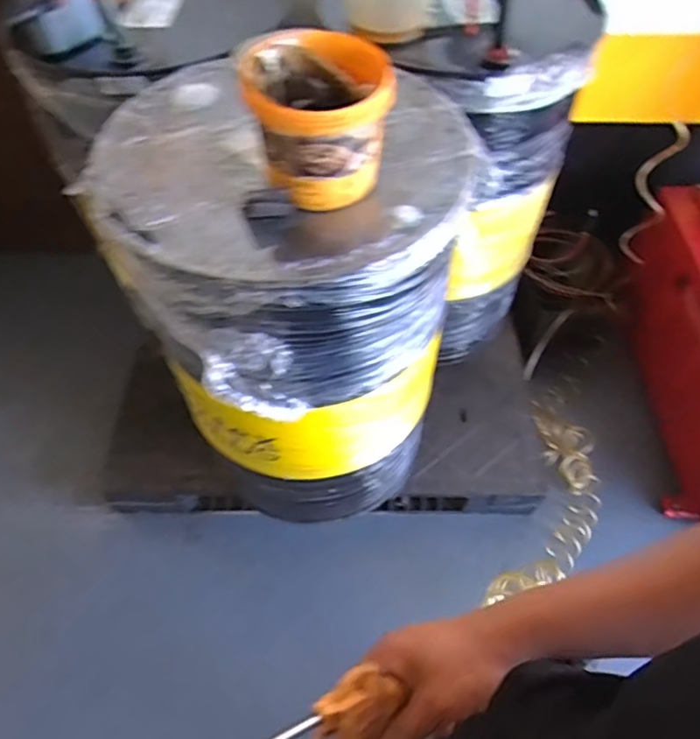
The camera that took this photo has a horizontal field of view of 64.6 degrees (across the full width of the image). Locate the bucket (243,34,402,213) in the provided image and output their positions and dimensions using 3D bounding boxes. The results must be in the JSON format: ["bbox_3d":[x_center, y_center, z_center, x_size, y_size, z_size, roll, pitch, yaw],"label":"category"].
[{"bbox_3d":[-0.037,-0.344,0.751,0.180,0.141,0.203,8,55,5],"label":"bucket"}]

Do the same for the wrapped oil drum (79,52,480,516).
[{"bbox_3d":[-0.091,-0.106,1.125,0.553,0.754,0.523,-27,59,-18],"label":"wrapped oil drum"}]

